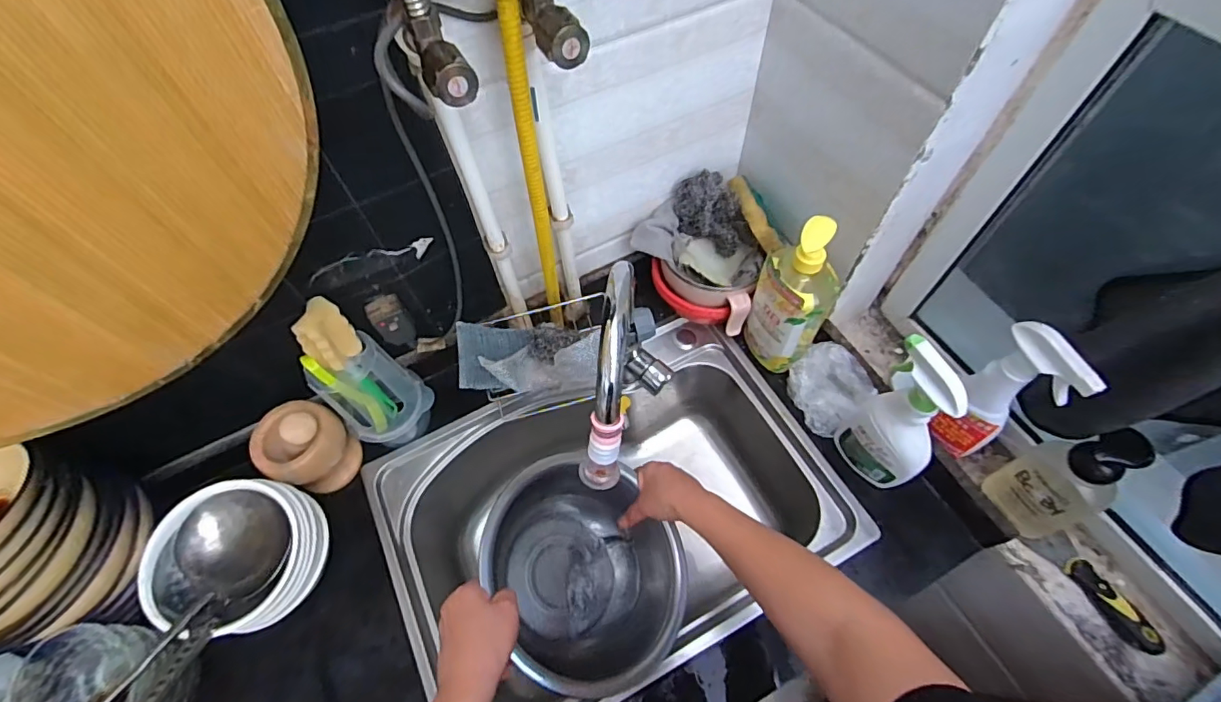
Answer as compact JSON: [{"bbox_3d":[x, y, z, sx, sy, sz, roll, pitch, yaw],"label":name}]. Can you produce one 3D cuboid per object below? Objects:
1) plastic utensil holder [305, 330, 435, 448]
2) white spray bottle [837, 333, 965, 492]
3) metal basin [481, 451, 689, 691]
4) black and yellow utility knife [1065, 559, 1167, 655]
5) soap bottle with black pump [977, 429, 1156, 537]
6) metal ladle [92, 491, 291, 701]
[{"bbox_3d":[-0.306,0.061,0.699,0.065,0.194,0.109,33,68,19],"label":"plastic utensil holder"},{"bbox_3d":[0.340,0.088,0.623,0.047,0.248,0.108,-32,64,-14],"label":"white spray bottle"},{"bbox_3d":[-0.024,0.237,0.558,0.217,0.126,0.217,11,50,-14],"label":"metal basin"},{"bbox_3d":[0.594,0.299,0.620,0.028,0.024,0.109,-30,64,-13],"label":"black and yellow utility knife"},{"bbox_3d":[0.518,0.151,0.598,0.051,0.189,0.087,-17,62,-7],"label":"soap bottle with black pump"},{"bbox_3d":[-0.469,0.309,0.518,0.128,0.061,0.358,14,46,10],"label":"metal ladle"}]

